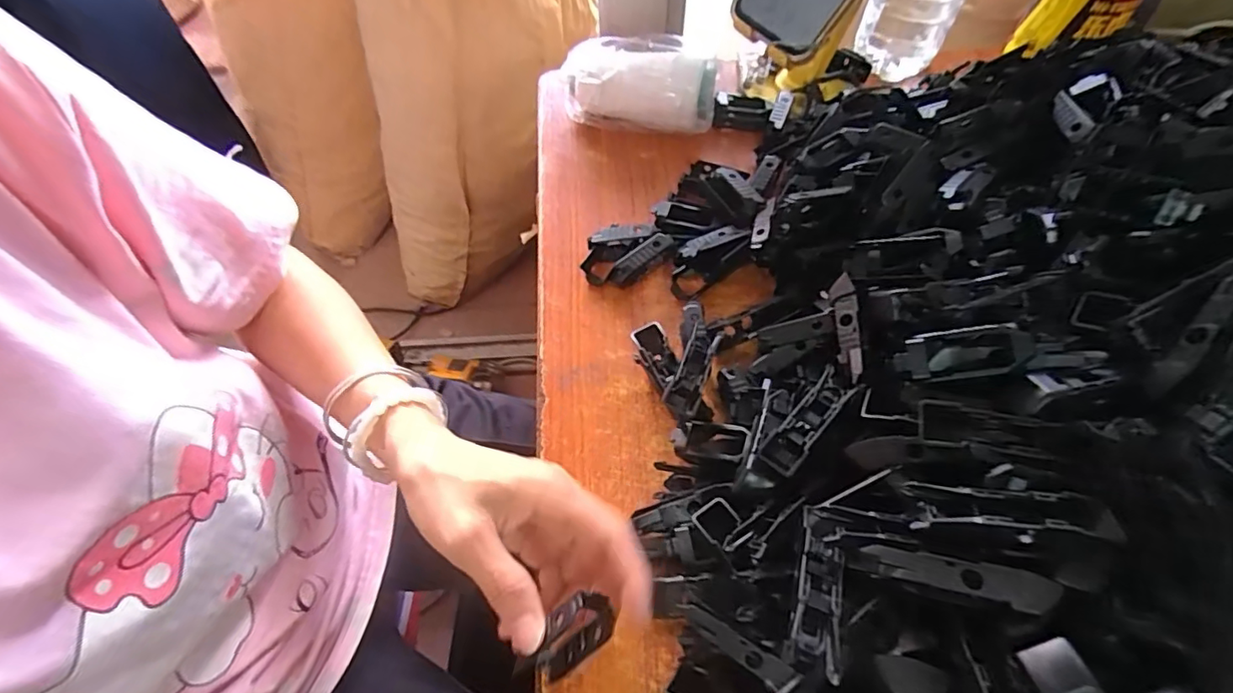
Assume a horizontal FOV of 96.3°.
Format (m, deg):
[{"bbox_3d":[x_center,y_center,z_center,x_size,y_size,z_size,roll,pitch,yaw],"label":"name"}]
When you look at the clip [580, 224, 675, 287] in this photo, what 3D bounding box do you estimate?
[{"bbox_3d":[0.005,-0.065,0.380,0.057,0.024,0.035,-33,65,-16],"label":"clip"}]

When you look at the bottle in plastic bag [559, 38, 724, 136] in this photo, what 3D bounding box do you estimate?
[{"bbox_3d":[0.019,-0.208,0.440,0.121,0.055,0.053,13,62,9],"label":"bottle in plastic bag"}]

